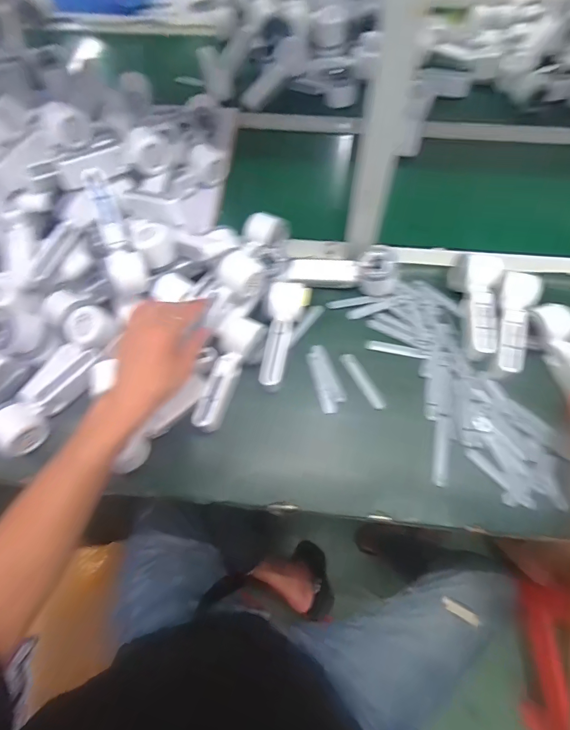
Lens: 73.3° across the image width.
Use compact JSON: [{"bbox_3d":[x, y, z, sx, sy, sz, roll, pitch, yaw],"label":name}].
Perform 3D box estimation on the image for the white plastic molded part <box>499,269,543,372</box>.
[{"bbox_3d":[0.323,-0.057,0.555,0.054,0.053,0.154,18,67,10],"label":"white plastic molded part"}]

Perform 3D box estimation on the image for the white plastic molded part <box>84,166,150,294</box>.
[{"bbox_3d":[-0.238,-0.179,0.536,0.050,0.045,0.165,-16,103,-6],"label":"white plastic molded part"}]

